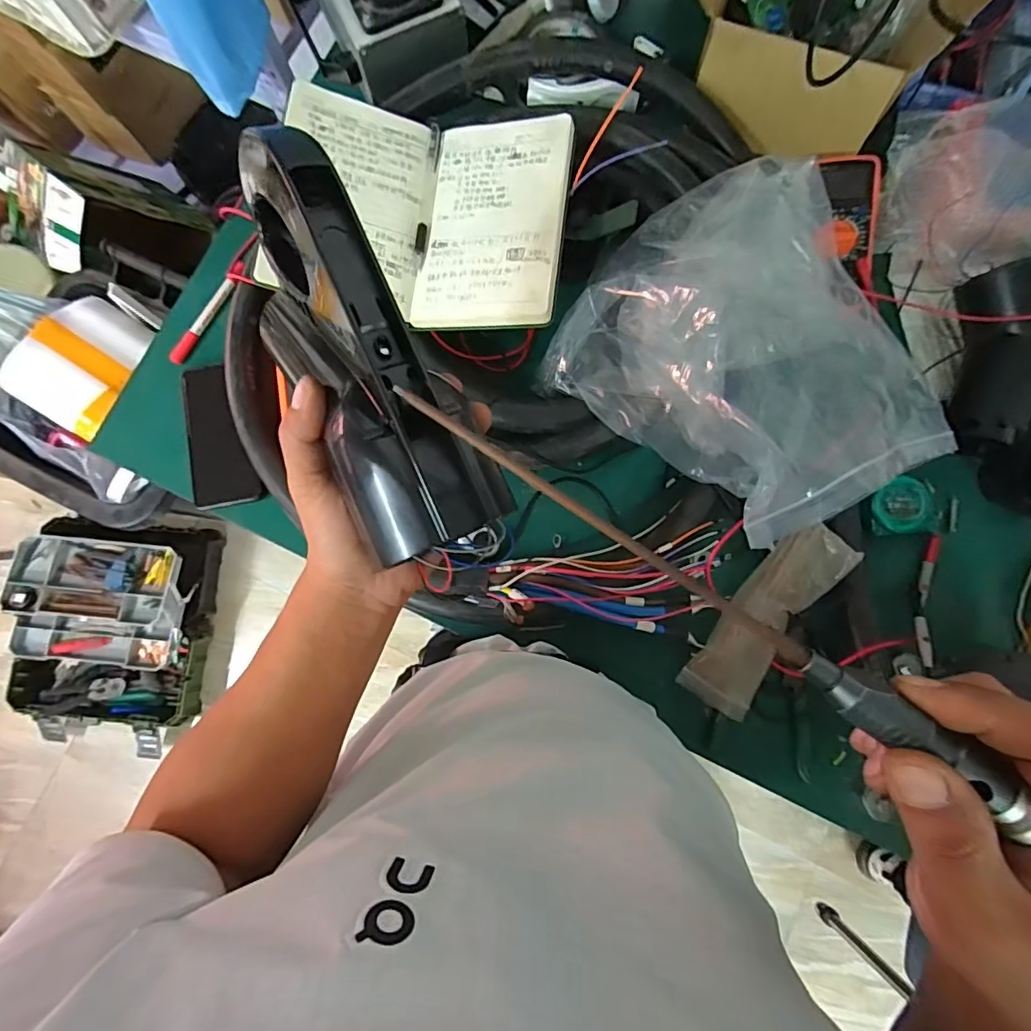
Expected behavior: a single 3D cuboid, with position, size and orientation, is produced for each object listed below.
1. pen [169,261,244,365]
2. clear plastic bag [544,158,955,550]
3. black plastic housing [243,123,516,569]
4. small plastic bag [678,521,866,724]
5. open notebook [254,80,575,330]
[{"bbox_3d":[-0.356,-0.235,0.601,0.018,0.009,0.137,31,84,5],"label":"pen"},{"bbox_3d":[0.231,-0.150,0.481,0.341,0.106,0.281,45,85,6],"label":"clear plastic bag"},{"bbox_3d":[-0.075,-0.080,0.240,0.069,0.049,0.202,-25,88,-3],"label":"black plastic housing"},{"bbox_3d":[0.254,0.103,0.528,0.069,0.030,0.209,36,84,5],"label":"small plastic bag"},{"bbox_3d":[-0.093,-0.294,0.512,0.278,0.056,0.209,7,82,2],"label":"open notebook"}]

